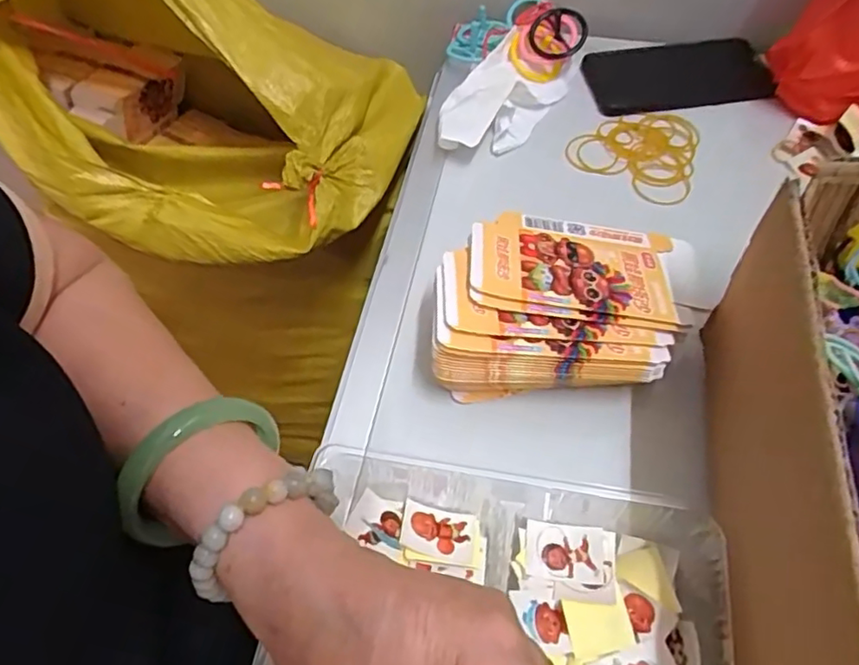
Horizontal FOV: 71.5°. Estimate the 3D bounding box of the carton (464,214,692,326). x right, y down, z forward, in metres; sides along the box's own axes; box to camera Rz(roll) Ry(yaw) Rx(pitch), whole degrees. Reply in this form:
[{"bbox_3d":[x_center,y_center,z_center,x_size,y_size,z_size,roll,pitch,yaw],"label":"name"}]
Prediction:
[{"bbox_3d":[0.095,-0.042,0.361,0.138,0.004,0.078,8,47,-3],"label":"carton"}]

